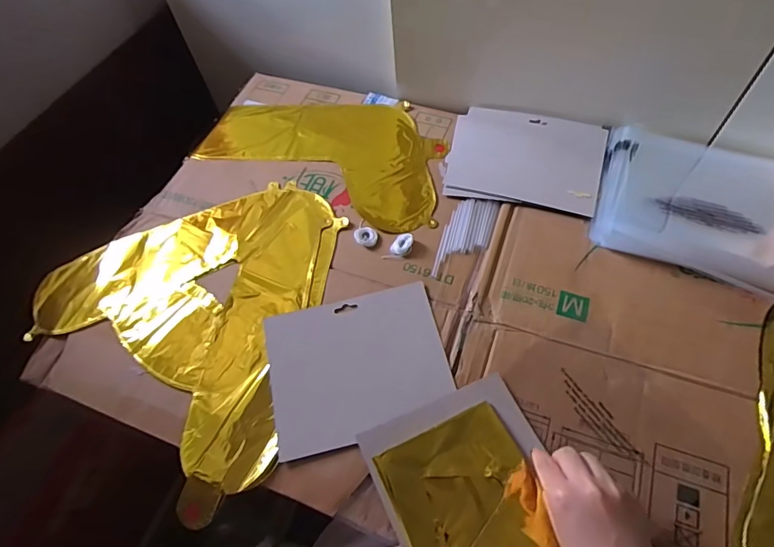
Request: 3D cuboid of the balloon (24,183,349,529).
[{"bbox_3d":[-0.241,0.028,0.574,0.378,0.032,0.373,21,63,16],"label":"balloon"}]

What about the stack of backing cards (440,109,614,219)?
[{"bbox_3d":[0.193,-0.162,0.653,0.205,0.013,0.165,10,60,10],"label":"stack of backing cards"}]

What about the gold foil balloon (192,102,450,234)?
[{"bbox_3d":[-0.084,-0.197,0.702,0.389,0.011,0.206,23,63,17],"label":"gold foil balloon"}]

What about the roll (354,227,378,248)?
[{"bbox_3d":[-0.027,-0.048,0.600,0.029,0.008,0.029,-2,59,3],"label":"roll"}]

